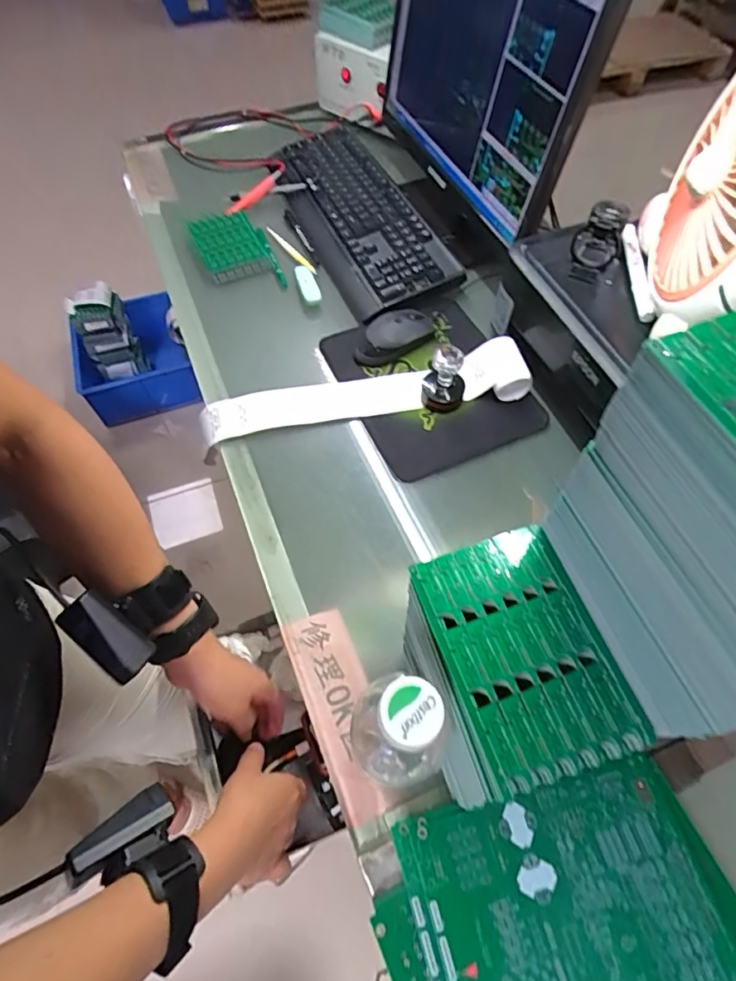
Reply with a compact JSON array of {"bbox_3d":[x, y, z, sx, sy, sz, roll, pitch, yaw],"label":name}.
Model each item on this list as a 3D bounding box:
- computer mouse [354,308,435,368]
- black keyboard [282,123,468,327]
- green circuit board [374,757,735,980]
[{"bbox_3d":[0.032,-0.201,0.664,0.117,0.038,0.055,-29,64,-15],"label":"computer mouse"},{"bbox_3d":[-0.024,-0.434,0.799,0.162,0.041,0.438,-22,62,-12],"label":"black keyboard"},{"bbox_3d":[0.145,0.344,0.346,0.232,0.011,0.246,-14,61,-8],"label":"green circuit board"}]

